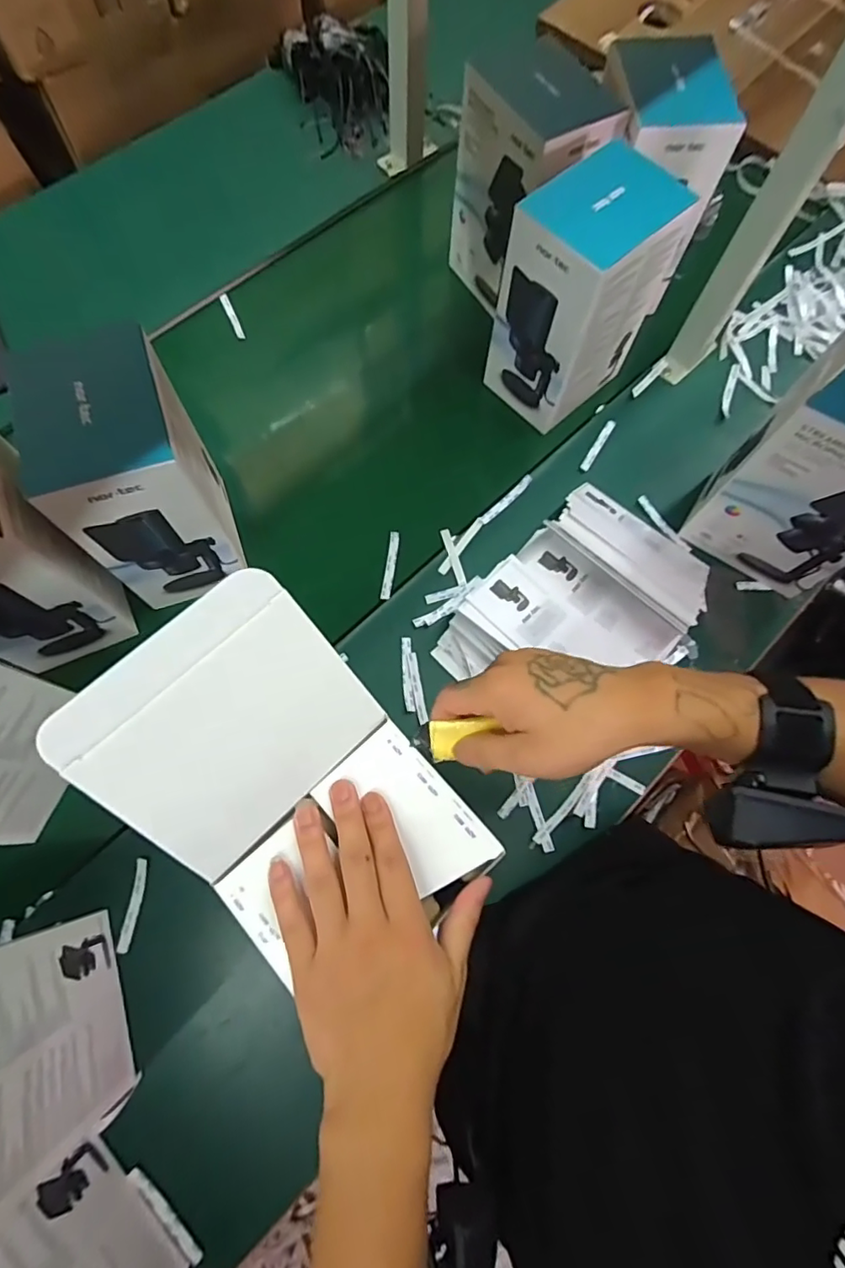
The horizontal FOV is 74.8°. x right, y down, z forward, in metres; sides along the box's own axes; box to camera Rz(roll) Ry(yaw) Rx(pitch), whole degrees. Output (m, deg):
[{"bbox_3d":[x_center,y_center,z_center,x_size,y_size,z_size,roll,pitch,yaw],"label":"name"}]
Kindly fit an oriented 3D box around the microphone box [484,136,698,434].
[{"bbox_3d":[0.184,-0.388,0.642,0.127,0.221,0.164,43,75,10],"label":"microphone box"}]

